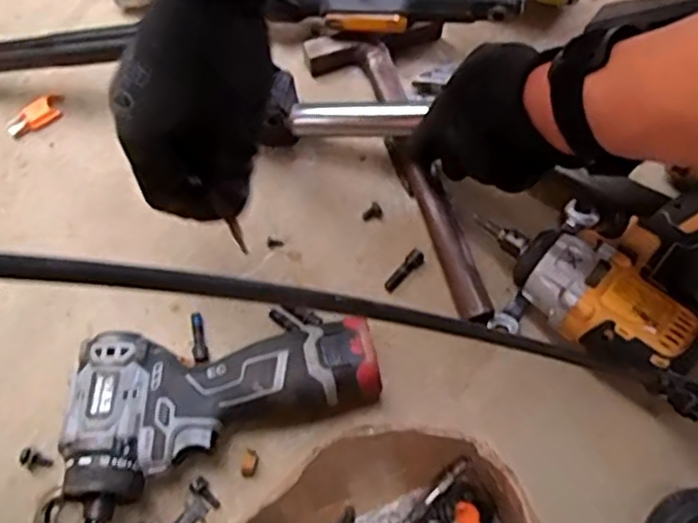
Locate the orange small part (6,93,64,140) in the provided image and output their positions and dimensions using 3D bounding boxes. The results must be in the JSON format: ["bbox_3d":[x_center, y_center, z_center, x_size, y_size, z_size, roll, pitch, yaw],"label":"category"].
[{"bbox_3d":[-0.269,-0.125,0.579,0.052,0.012,0.022,-28,67,-10],"label":"orange small part"}]

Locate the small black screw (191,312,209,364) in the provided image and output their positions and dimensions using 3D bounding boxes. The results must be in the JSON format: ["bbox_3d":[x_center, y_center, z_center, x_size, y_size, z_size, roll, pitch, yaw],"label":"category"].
[{"bbox_3d":[-0.109,0.056,0.487,0.010,0.006,0.039,-14,65,-4],"label":"small black screw"}]

